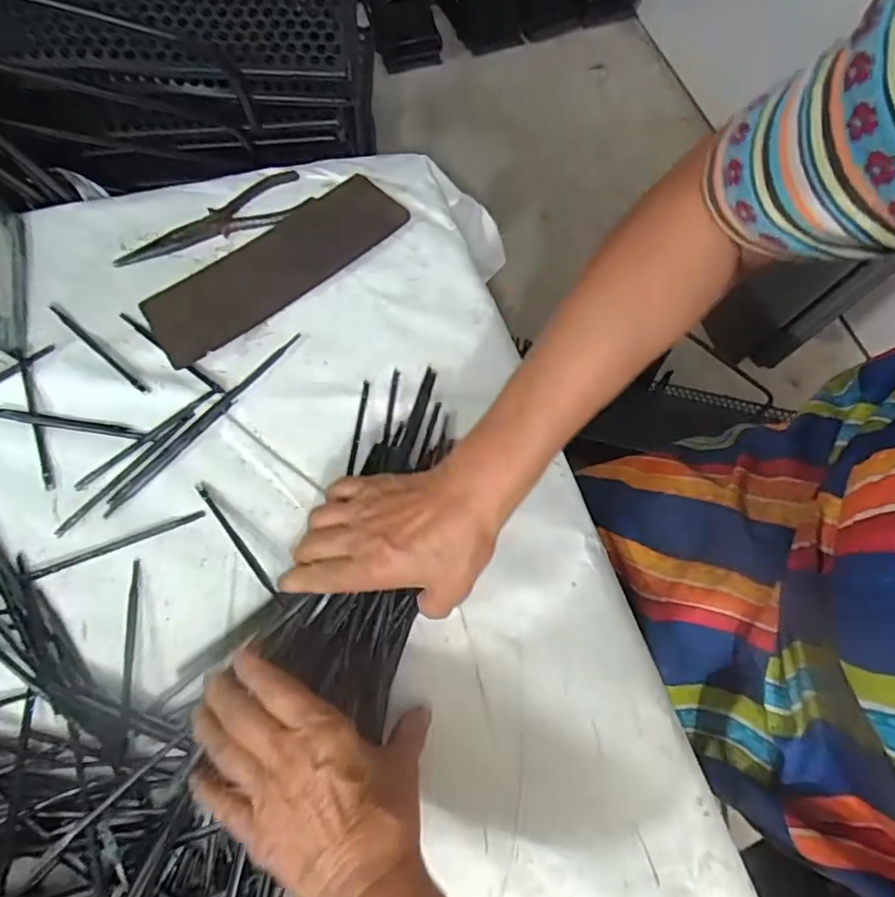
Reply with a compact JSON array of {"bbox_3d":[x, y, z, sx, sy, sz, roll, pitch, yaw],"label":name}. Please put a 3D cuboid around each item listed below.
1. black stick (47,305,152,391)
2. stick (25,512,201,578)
[{"bbox_3d":[-0.304,-0.087,0.501,0.130,0.006,0.006,37,71,15],"label":"black stick"},{"bbox_3d":[-0.252,0.073,0.441,0.131,0.004,0.006,-20,68,-9],"label":"stick"}]

